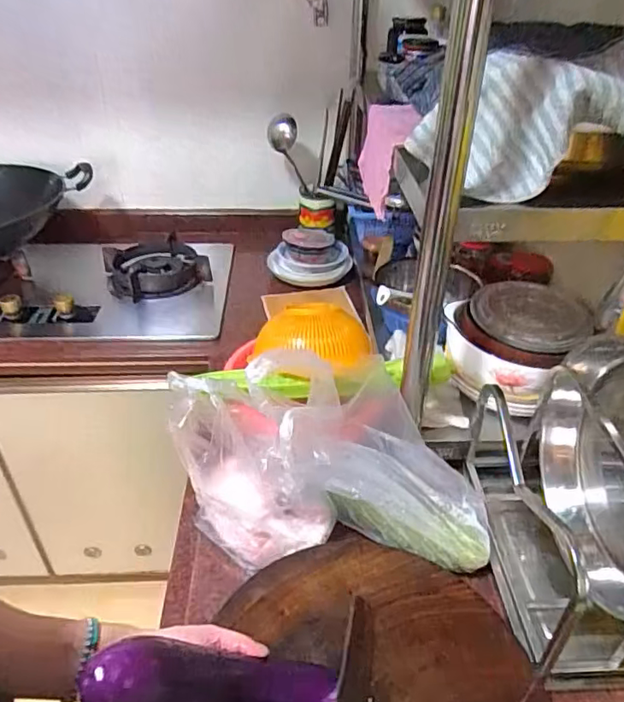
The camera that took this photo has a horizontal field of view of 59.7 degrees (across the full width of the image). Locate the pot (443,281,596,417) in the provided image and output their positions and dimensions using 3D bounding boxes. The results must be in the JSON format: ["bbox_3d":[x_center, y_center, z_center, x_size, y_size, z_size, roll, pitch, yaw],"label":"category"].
[{"bbox_3d":[0.286,-0.020,0.786,0.180,0.118,0.185,1,36,0],"label":"pot"}]

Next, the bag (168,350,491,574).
[{"bbox_3d":[0.030,0.122,0.622,0.337,0.221,0.151,-4,37,-7],"label":"bag"}]

